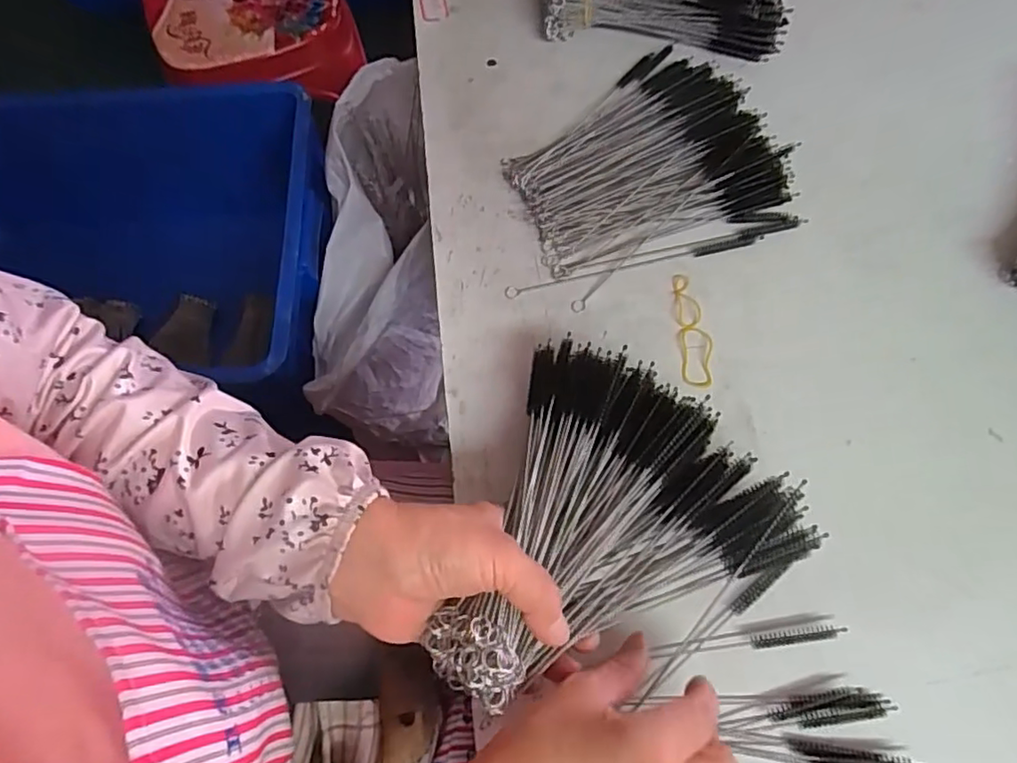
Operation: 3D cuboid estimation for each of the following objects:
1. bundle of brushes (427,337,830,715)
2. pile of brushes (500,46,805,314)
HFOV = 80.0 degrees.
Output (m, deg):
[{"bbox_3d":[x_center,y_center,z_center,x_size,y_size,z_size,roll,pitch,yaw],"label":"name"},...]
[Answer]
[{"bbox_3d":[0.067,0.077,0.317,0.161,0.044,0.203,20,69,10],"label":"bundle of brushes"},{"bbox_3d":[0.102,-0.173,0.480,0.201,0.029,0.183,-21,68,-7],"label":"pile of brushes"}]

